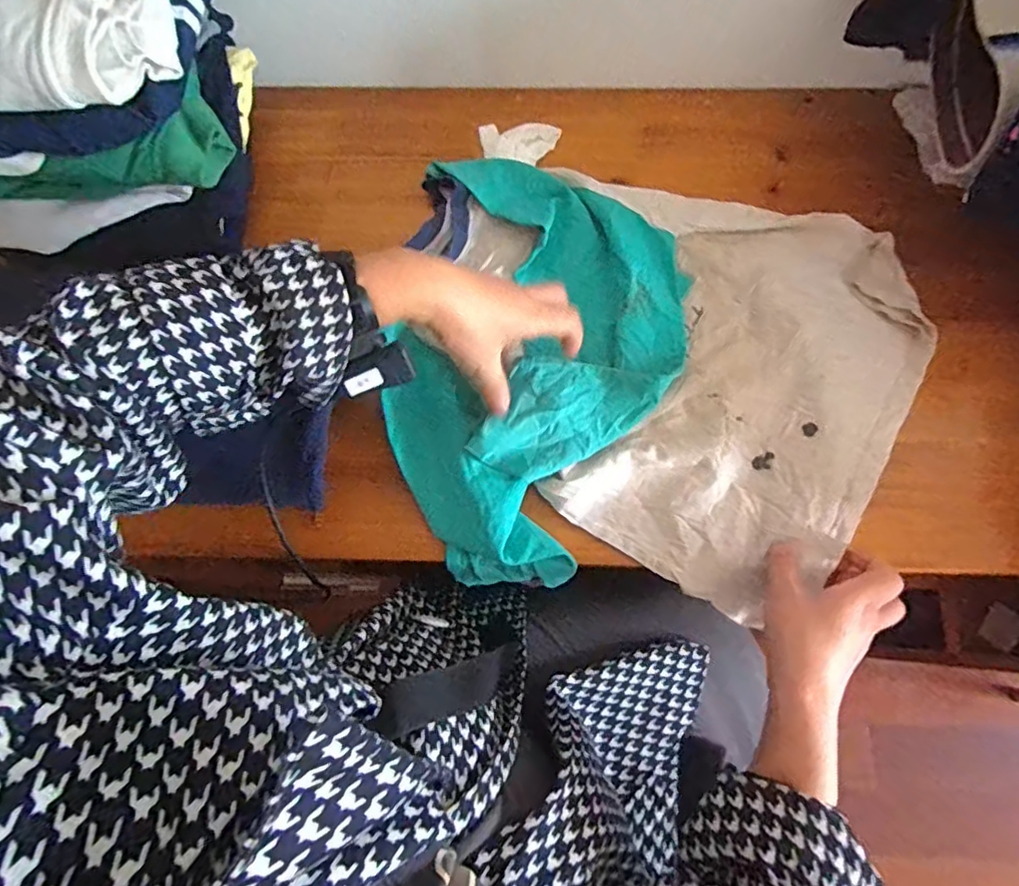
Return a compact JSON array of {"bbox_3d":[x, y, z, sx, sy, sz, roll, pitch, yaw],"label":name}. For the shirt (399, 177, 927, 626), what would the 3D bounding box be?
[{"bbox_3d":[0.120,-0.058,0.510,0.451,0.042,0.366,9,73,4],"label":"shirt"}]

